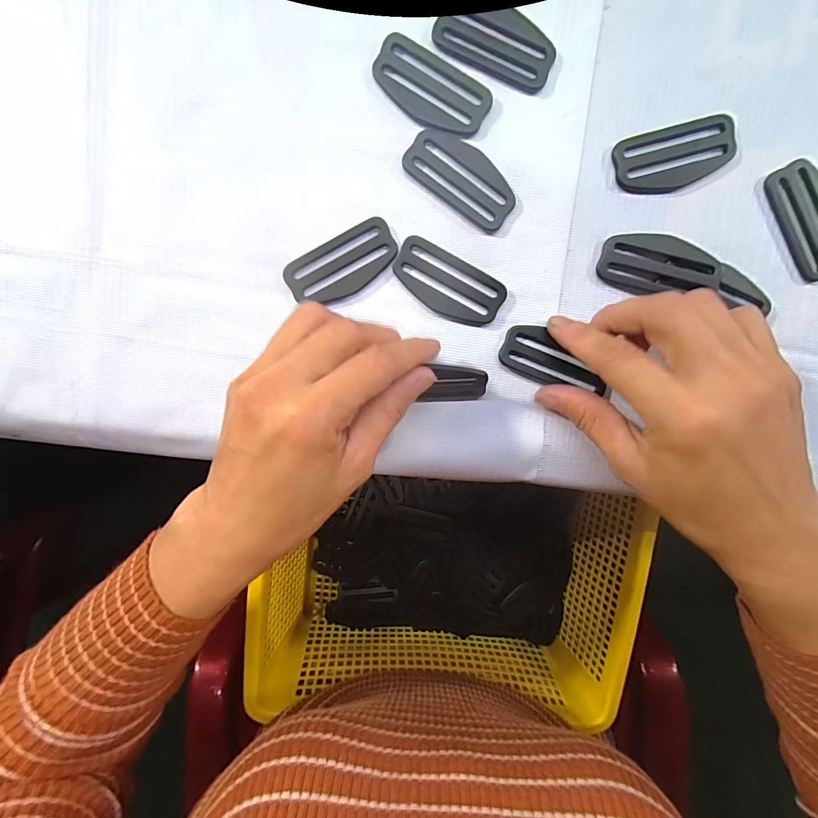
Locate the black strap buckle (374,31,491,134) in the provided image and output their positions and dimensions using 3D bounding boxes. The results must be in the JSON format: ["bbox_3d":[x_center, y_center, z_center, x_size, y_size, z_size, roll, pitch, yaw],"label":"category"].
[{"bbox_3d":[0.011,-0.158,0.195,0.059,0.004,0.031,29,97,-3],"label":"black strap buckle"}]

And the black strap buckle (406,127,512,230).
[{"bbox_3d":[0.027,-0.117,0.201,0.059,0.004,0.027,37,96,-4],"label":"black strap buckle"}]

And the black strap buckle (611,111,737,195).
[{"bbox_3d":[0.133,-0.126,0.199,0.059,0.004,0.030,-16,97,3],"label":"black strap buckle"}]

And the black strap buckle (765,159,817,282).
[{"bbox_3d":[0.204,-0.096,0.202,0.027,0.004,0.058,-26,96,4],"label":"black strap buckle"}]

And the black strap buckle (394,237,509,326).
[{"bbox_3d":[0.020,-0.064,0.207,0.059,0.004,0.028,29,97,-3],"label":"black strap buckle"}]

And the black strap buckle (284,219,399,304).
[{"bbox_3d":[-0.034,-0.074,0.207,0.059,0.004,0.029,-28,96,4],"label":"black strap buckle"}]

